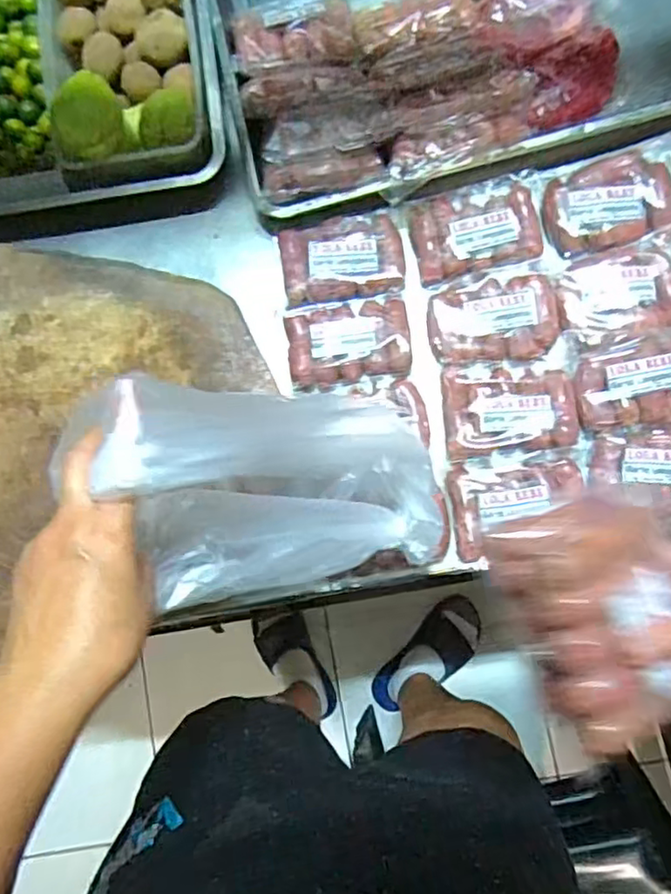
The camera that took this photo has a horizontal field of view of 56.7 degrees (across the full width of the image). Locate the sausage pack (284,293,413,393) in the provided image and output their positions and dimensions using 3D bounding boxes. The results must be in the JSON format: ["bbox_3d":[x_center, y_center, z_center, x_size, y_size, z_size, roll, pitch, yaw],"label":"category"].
[{"bbox_3d":[0.013,-0.114,0.659,0.127,0.029,0.091,-8,83,3],"label":"sausage pack"}]

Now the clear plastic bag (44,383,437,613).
[{"bbox_3d":[-0.036,0.036,0.458,0.093,0.274,0.133,-12,75,40],"label":"clear plastic bag"}]

